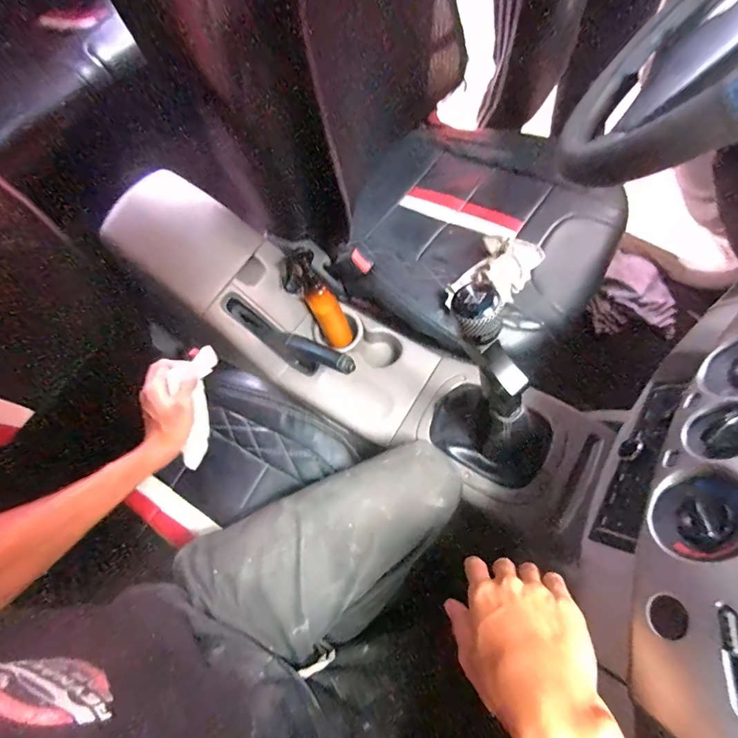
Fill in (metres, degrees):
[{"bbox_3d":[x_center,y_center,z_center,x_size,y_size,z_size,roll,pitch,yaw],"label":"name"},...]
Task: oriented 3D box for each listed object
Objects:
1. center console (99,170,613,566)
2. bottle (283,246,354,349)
[{"bbox_3d":[-0.049,-0.036,0.667,0.789,0.257,0.202,31,76,11],"label":"center console"},{"bbox_3d":[-0.094,-0.122,0.708,0.063,0.191,0.063,-36,35,-9],"label":"bottle"}]

